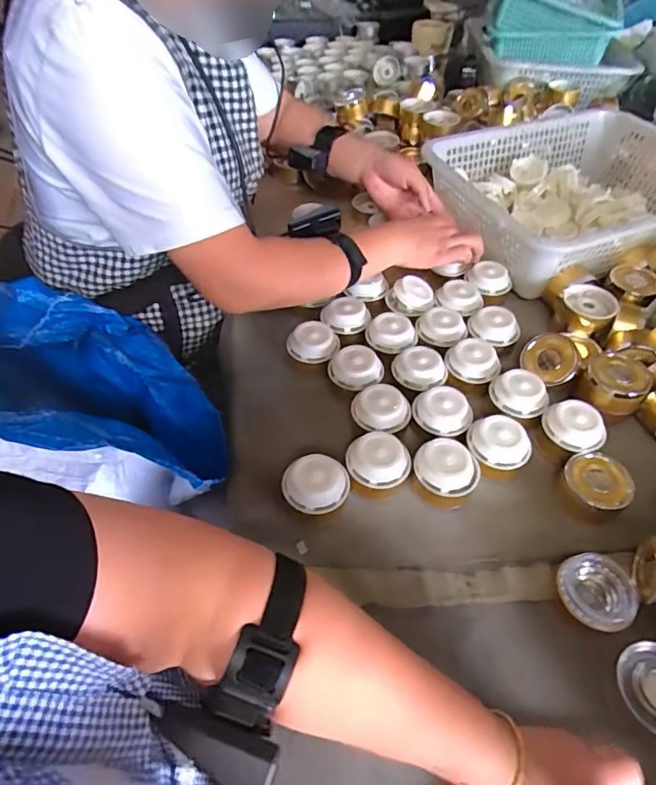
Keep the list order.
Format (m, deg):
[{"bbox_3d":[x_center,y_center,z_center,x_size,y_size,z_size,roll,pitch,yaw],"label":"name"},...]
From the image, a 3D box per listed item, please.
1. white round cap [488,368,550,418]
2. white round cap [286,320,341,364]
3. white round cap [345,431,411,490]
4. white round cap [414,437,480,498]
[{"bbox_3d":[0.224,0.000,0.594,0.051,0.029,0.058,-10,49,-9],"label":"white round cap"},{"bbox_3d":[-0.019,-0.062,0.649,0.065,0.034,0.054,-3,48,-4],"label":"white round cap"},{"bbox_3d":[0.052,0.069,0.529,0.064,0.023,0.056,4,48,3],"label":"white round cap"},{"bbox_3d":[0.122,0.074,0.519,0.064,0.024,0.054,15,50,13],"label":"white round cap"}]

